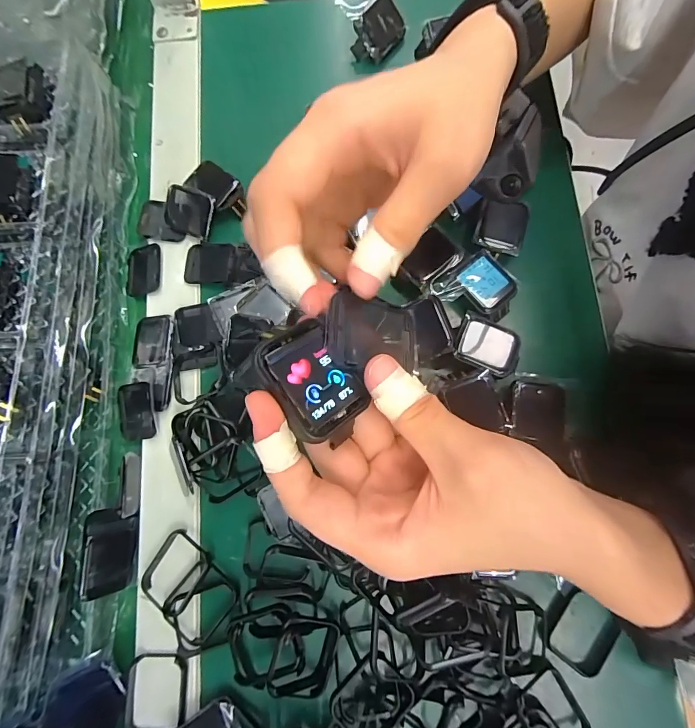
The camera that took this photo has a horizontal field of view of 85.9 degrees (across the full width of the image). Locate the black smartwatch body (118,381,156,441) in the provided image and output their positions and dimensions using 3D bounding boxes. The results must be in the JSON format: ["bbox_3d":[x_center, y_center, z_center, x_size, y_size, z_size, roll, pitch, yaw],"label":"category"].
[{"bbox_3d":[-0.153,0.034,0.268,0.029,0.004,0.040,-14,84,12],"label":"black smartwatch body"}]

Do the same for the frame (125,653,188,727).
[{"bbox_3d":[-0.118,0.204,0.230,0.038,0.010,0.045,-2,79,1],"label":"frame"}]

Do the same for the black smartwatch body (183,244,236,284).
[{"bbox_3d":[-0.106,-0.078,0.286,0.037,0.005,0.033,3,79,2],"label":"black smartwatch body"}]

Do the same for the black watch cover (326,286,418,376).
[{"bbox_3d":[0.011,-0.013,0.159,0.041,0.004,0.034,14,66,-18],"label":"black watch cover"}]

